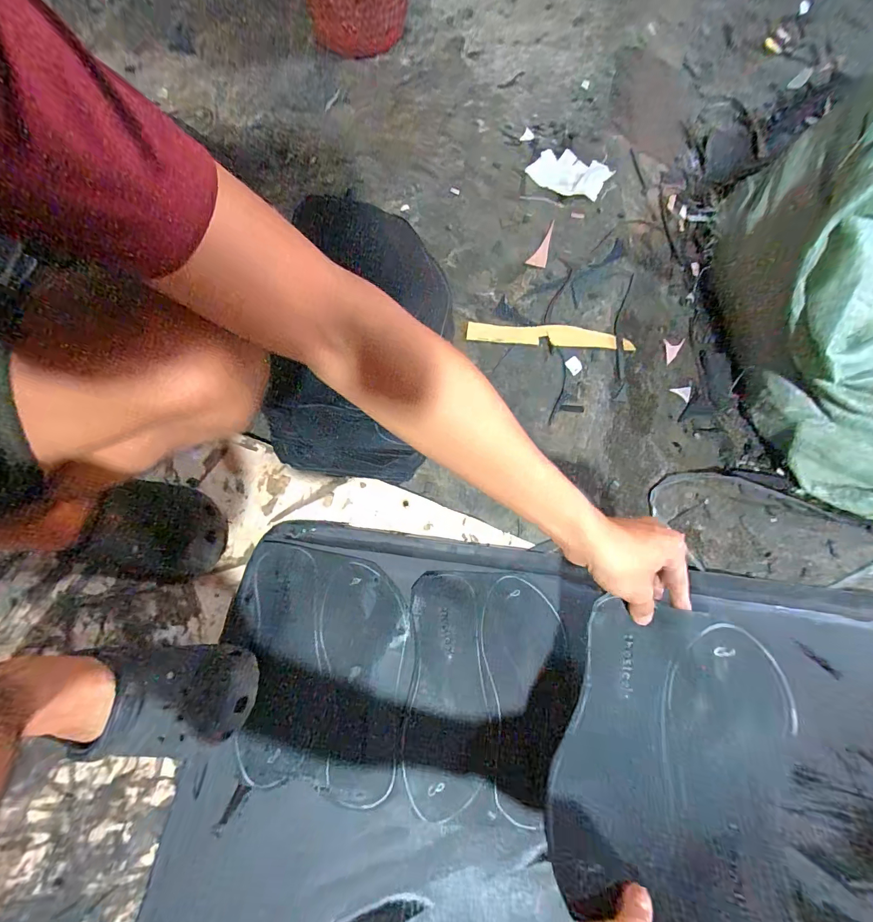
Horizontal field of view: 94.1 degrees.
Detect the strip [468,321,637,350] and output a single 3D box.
[{"bbox_3d":[0.166,-0.181,0.595,0.240,0.011,0.031,4,73,1],"label":"strip"}]

